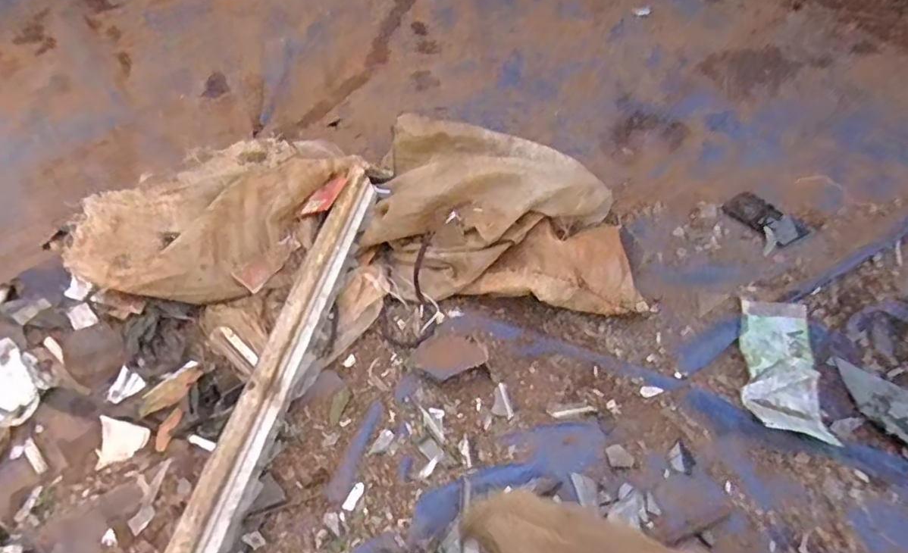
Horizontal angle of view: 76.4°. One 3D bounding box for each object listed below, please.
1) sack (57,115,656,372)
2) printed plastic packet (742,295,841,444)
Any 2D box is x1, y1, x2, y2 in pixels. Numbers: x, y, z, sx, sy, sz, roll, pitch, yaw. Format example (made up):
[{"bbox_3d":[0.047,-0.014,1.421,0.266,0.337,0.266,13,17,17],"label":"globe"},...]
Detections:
[{"bbox_3d":[-0.126,-0.082,0.750,0.664,0.122,0.335,-6,50,1],"label":"sack"},{"bbox_3d":[0.355,0.095,0.622,0.072,0.024,0.170,4,51,10],"label":"printed plastic packet"}]

